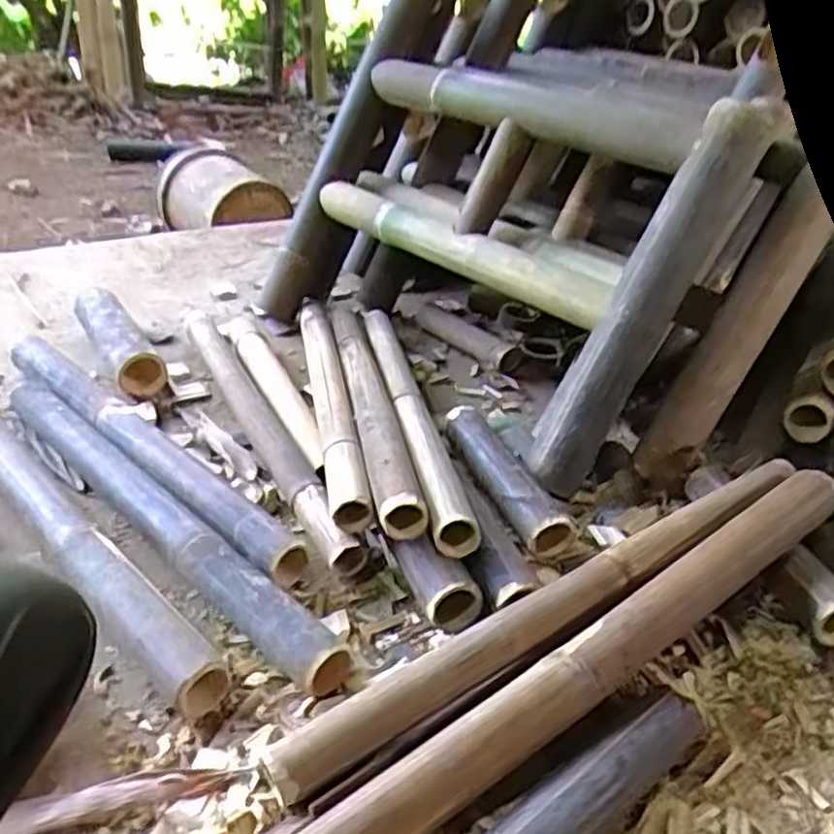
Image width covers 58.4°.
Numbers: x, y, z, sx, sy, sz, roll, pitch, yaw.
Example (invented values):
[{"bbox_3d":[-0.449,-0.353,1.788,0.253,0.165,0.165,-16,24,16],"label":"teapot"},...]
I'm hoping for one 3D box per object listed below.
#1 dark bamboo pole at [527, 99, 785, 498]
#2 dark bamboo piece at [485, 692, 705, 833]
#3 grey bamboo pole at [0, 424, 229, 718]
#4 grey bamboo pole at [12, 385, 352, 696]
[{"bbox_3d":[0.279,-0.130,0.909,0.069,0.490,0.080,12,19,-48],"label":"dark bamboo pole"},{"bbox_3d":[0.142,0.305,0.601,0.259,0.056,0.061,-21,41,-32],"label":"dark bamboo piece"},{"bbox_3d":[-0.405,0.115,0.840,0.061,0.050,0.623,-27,45,-37],"label":"grey bamboo pole"},{"bbox_3d":[-0.315,0.105,0.868,0.646,0.056,0.060,30,42,33],"label":"grey bamboo pole"}]

